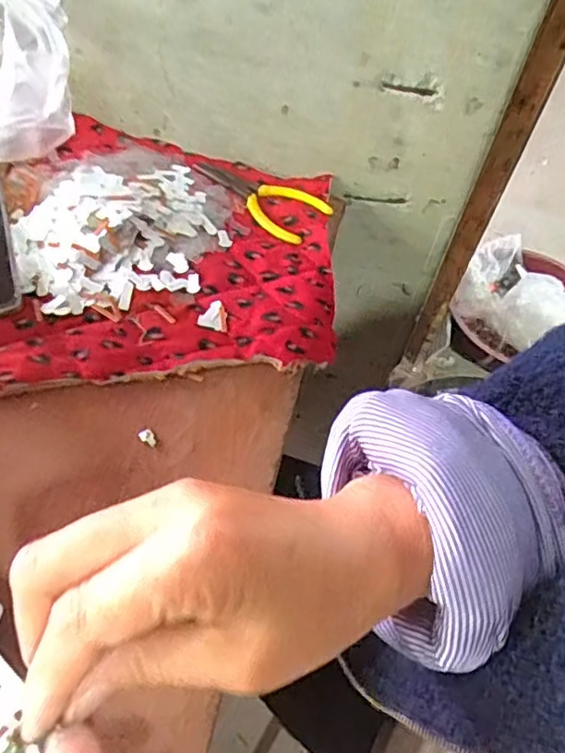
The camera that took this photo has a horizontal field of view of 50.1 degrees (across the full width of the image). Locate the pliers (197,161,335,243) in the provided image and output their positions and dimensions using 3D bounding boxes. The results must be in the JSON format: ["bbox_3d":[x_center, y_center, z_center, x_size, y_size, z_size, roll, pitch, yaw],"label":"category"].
[{"bbox_3d":[-0.022,-0.152,0.502,0.119,0.007,0.056,33,58,17],"label":"pliers"}]

